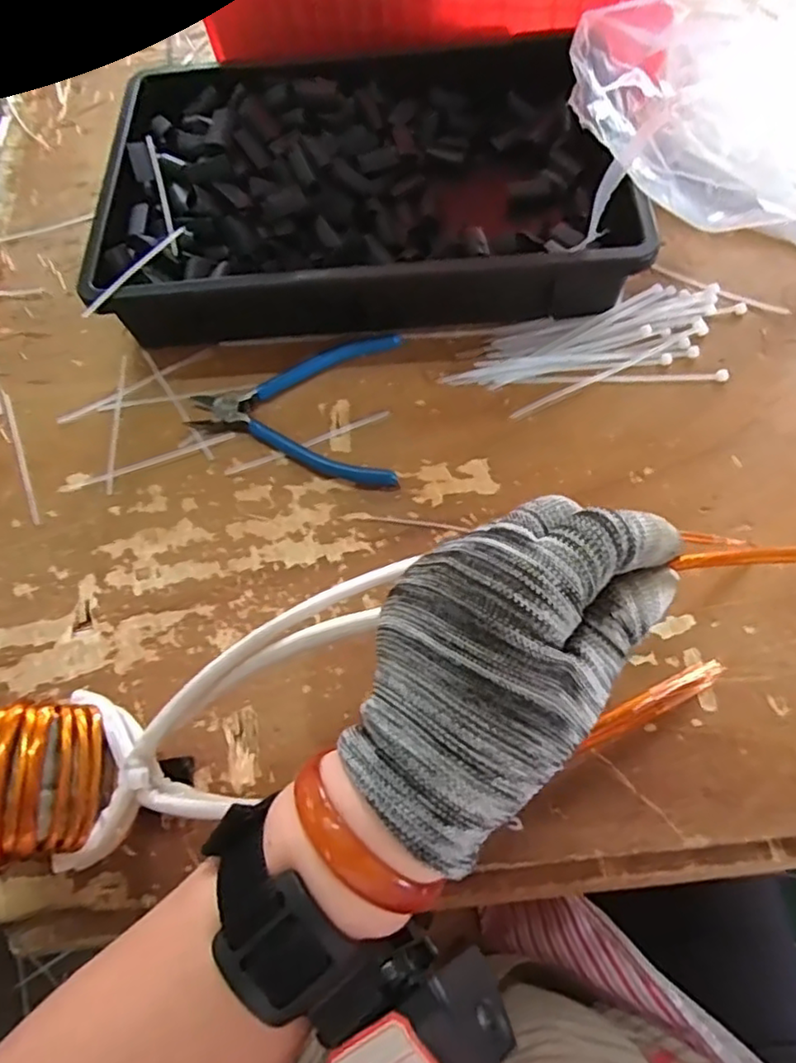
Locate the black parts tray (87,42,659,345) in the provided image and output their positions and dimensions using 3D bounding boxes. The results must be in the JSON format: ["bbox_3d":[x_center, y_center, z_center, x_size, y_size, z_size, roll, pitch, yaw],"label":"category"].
[{"bbox_3d":[-0.028,-0.254,0.476,0.366,0.063,0.246,-4,65,3],"label":"black parts tray"}]

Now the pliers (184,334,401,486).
[{"bbox_3d":[-0.070,-0.084,0.431,0.139,0.010,0.118,0,65,5],"label":"pliers"}]

